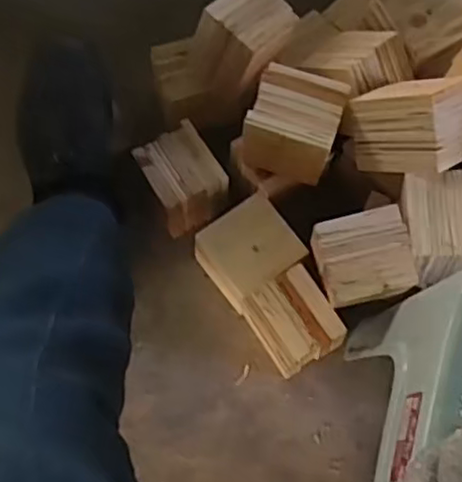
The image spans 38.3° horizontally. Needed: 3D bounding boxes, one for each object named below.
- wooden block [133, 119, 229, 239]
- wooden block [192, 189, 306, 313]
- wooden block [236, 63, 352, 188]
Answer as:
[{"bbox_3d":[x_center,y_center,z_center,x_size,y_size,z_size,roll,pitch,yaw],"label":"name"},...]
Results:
[{"bbox_3d":[-0.057,-0.070,0.819,0.086,0.098,0.103,-28,72,-12],"label":"wooden block"},{"bbox_3d":[0.022,0.020,0.789,0.098,0.089,0.102,-30,72,-12],"label":"wooden block"},{"bbox_3d":[0.069,-0.124,0.737,0.099,0.091,0.092,18,69,5],"label":"wooden block"}]

